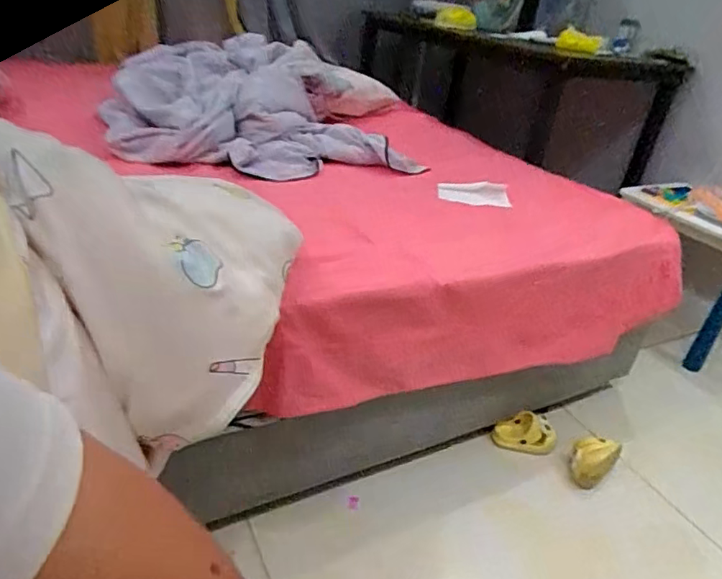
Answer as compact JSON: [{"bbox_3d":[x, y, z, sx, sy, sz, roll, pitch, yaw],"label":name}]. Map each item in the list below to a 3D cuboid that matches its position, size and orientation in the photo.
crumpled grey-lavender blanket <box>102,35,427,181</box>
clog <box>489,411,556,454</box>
[{"bbox_3d":[-0.249,-0.495,1.432,0.856,0.260,0.622,-8,33,-25],"label":"crumpled grey-lavender blanket"},{"bbox_3d":[0.357,0.312,1.193,0.135,0.077,0.069,5,29,-5],"label":"clog"}]

